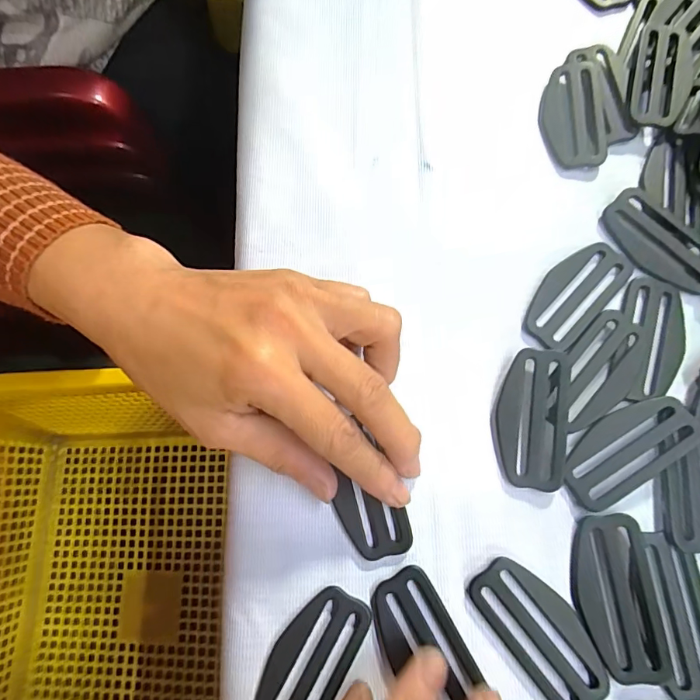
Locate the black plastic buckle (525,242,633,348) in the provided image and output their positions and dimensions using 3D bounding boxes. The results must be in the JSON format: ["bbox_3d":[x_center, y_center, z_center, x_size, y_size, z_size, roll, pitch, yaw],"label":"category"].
[{"bbox_3d":[0.104,-0.027,0.218,0.059,0.004,0.029,-44,78,-11],"label":"black plastic buckle"}]

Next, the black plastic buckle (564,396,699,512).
[{"bbox_3d":[0.117,0.041,0.195,0.058,0.006,0.028,-32,76,-8],"label":"black plastic buckle"}]

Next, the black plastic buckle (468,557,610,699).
[{"bbox_3d":[0.074,0.109,0.181,0.028,0.004,0.058,-37,77,-10],"label":"black plastic buckle"}]

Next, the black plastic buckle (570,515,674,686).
[{"bbox_3d":[0.104,0.096,0.182,0.031,0.004,0.058,-7,74,-2],"label":"black plastic buckle"}]

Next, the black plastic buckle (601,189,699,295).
[{"bbox_3d":[0.146,-0.050,0.222,0.031,0.005,0.057,-39,77,-10],"label":"black plastic buckle"}]

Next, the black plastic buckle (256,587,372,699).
[{"bbox_3d":[-0.017,0.121,0.180,0.026,0.004,0.059,31,76,9],"label":"black plastic buckle"}]

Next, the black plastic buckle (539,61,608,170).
[{"bbox_3d":[0.116,-0.122,0.244,0.032,0.004,0.062,3,74,1],"label":"black plastic buckle"}]

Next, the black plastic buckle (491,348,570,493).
[{"bbox_3d":[0.078,0.029,0.201,0.030,0.007,0.058,6,75,10],"label":"black plastic buckle"}]

